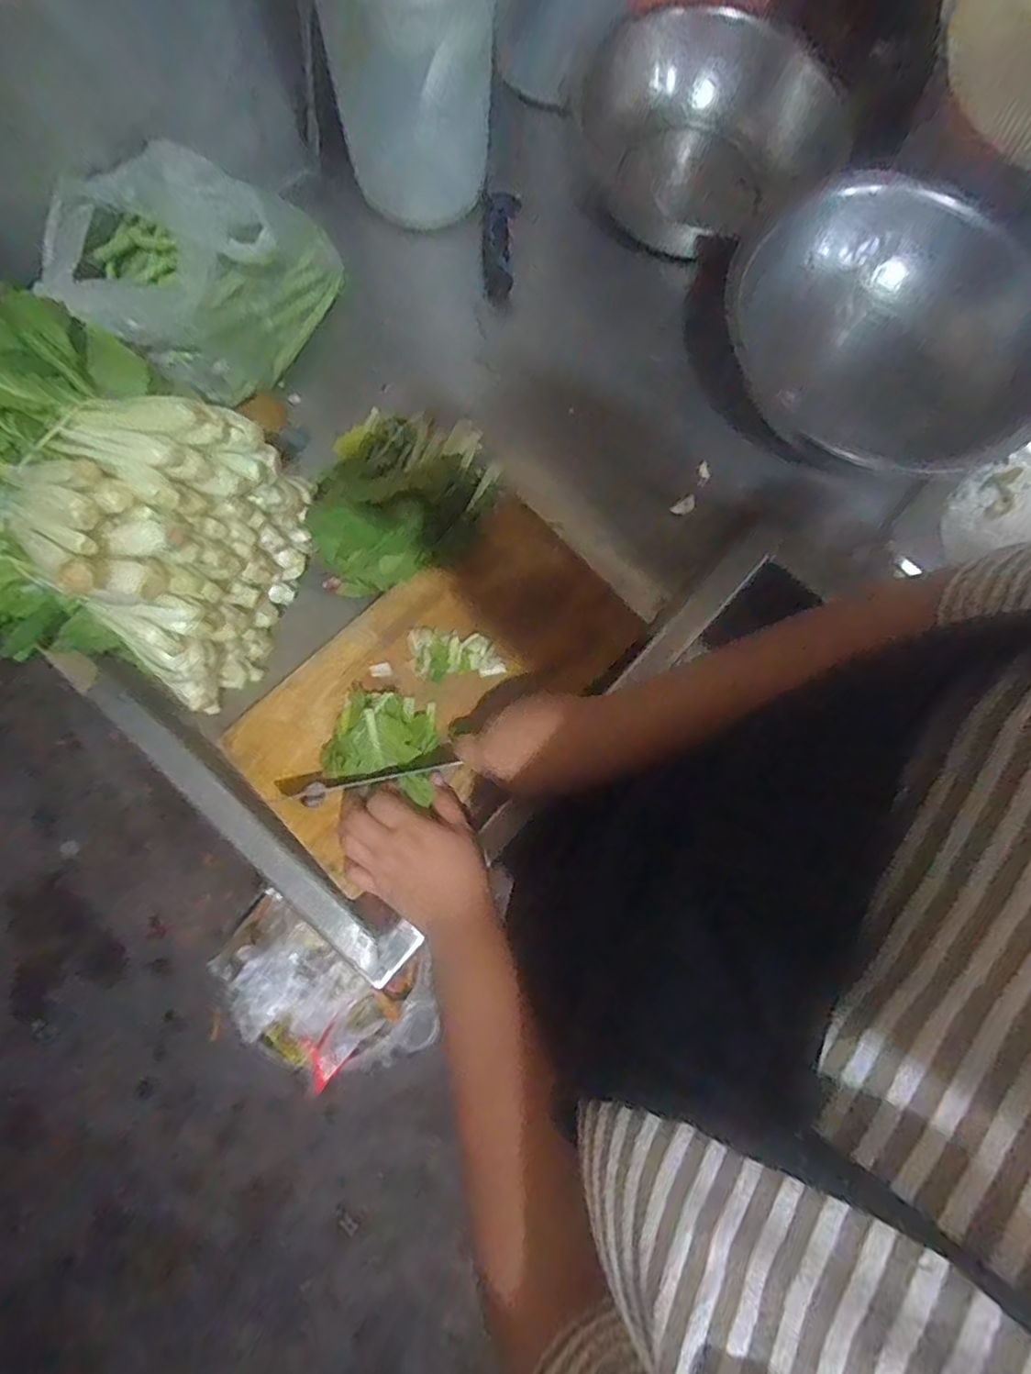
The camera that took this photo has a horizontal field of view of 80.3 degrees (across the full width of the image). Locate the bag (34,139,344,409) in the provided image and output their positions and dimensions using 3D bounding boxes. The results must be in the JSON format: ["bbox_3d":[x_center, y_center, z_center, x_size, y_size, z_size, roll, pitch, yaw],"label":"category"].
[{"bbox_3d":[-0.275,-0.378,0.554,0.233,0.111,0.186,-26,79,-9],"label":"bag"}]

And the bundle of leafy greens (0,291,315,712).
[{"bbox_3d":[-0.294,-0.118,0.444,0.201,0.186,0.215,24,76,3],"label":"bundle of leafy greens"}]

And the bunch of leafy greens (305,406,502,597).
[{"bbox_3d":[-0.101,-0.167,0.539,0.141,0.044,0.178,13,76,0],"label":"bunch of leafy greens"}]

